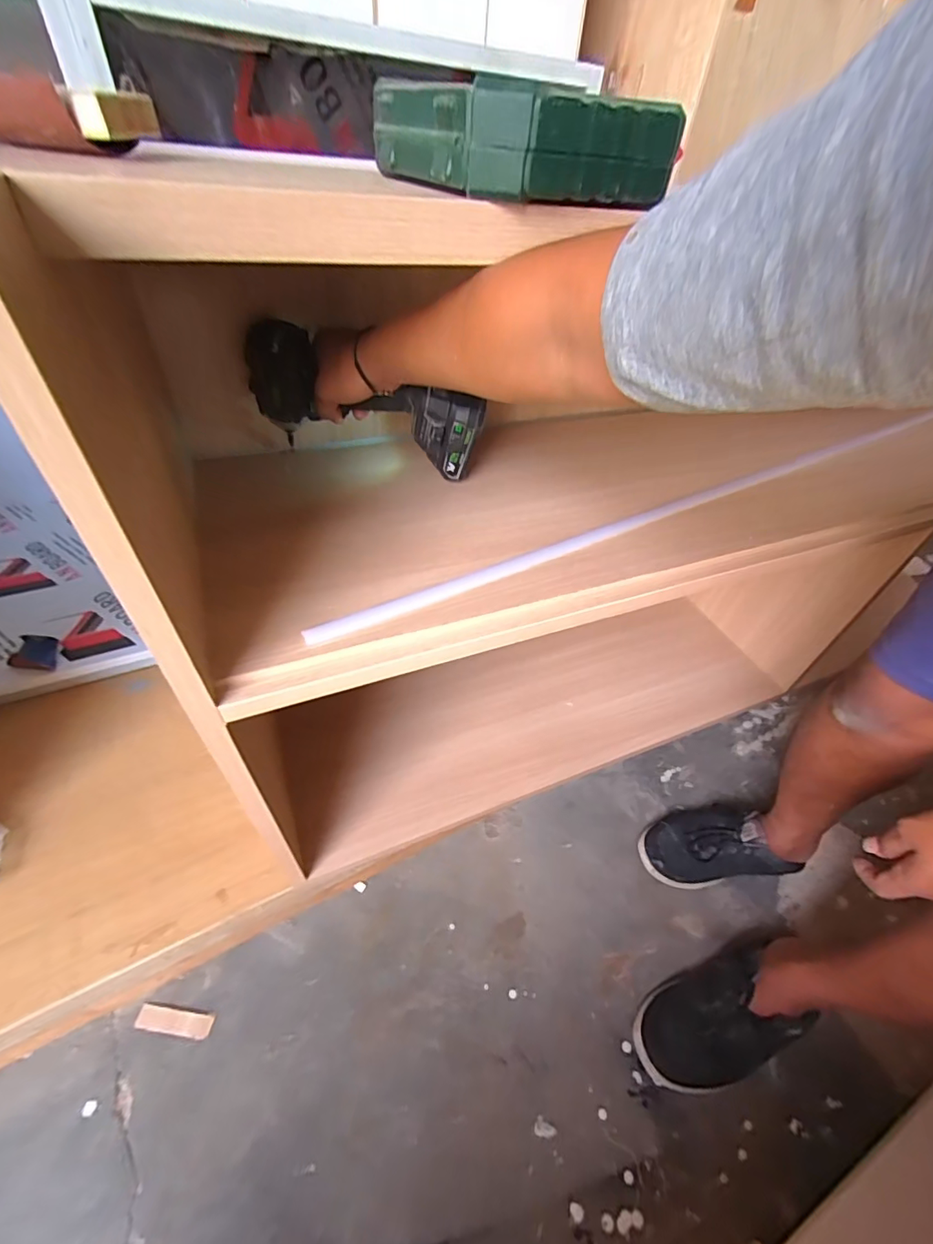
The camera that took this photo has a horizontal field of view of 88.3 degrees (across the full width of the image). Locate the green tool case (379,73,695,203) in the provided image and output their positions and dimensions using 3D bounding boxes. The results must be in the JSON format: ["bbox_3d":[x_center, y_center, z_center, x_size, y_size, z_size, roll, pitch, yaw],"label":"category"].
[{"bbox_3d":[0.030,-0.297,0.299,0.129,0.044,0.145,-22,51,-25],"label":"green tool case"}]

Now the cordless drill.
[{"bbox_3d":[-0.099,-0.227,0.513,0.237,0.113,0.090,15,44,-10],"label":"cordless drill"}]

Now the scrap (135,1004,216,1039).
[{"bbox_3d":[-0.357,0.488,0.588,0.092,0.004,0.025,6,45,3],"label":"scrap"}]

